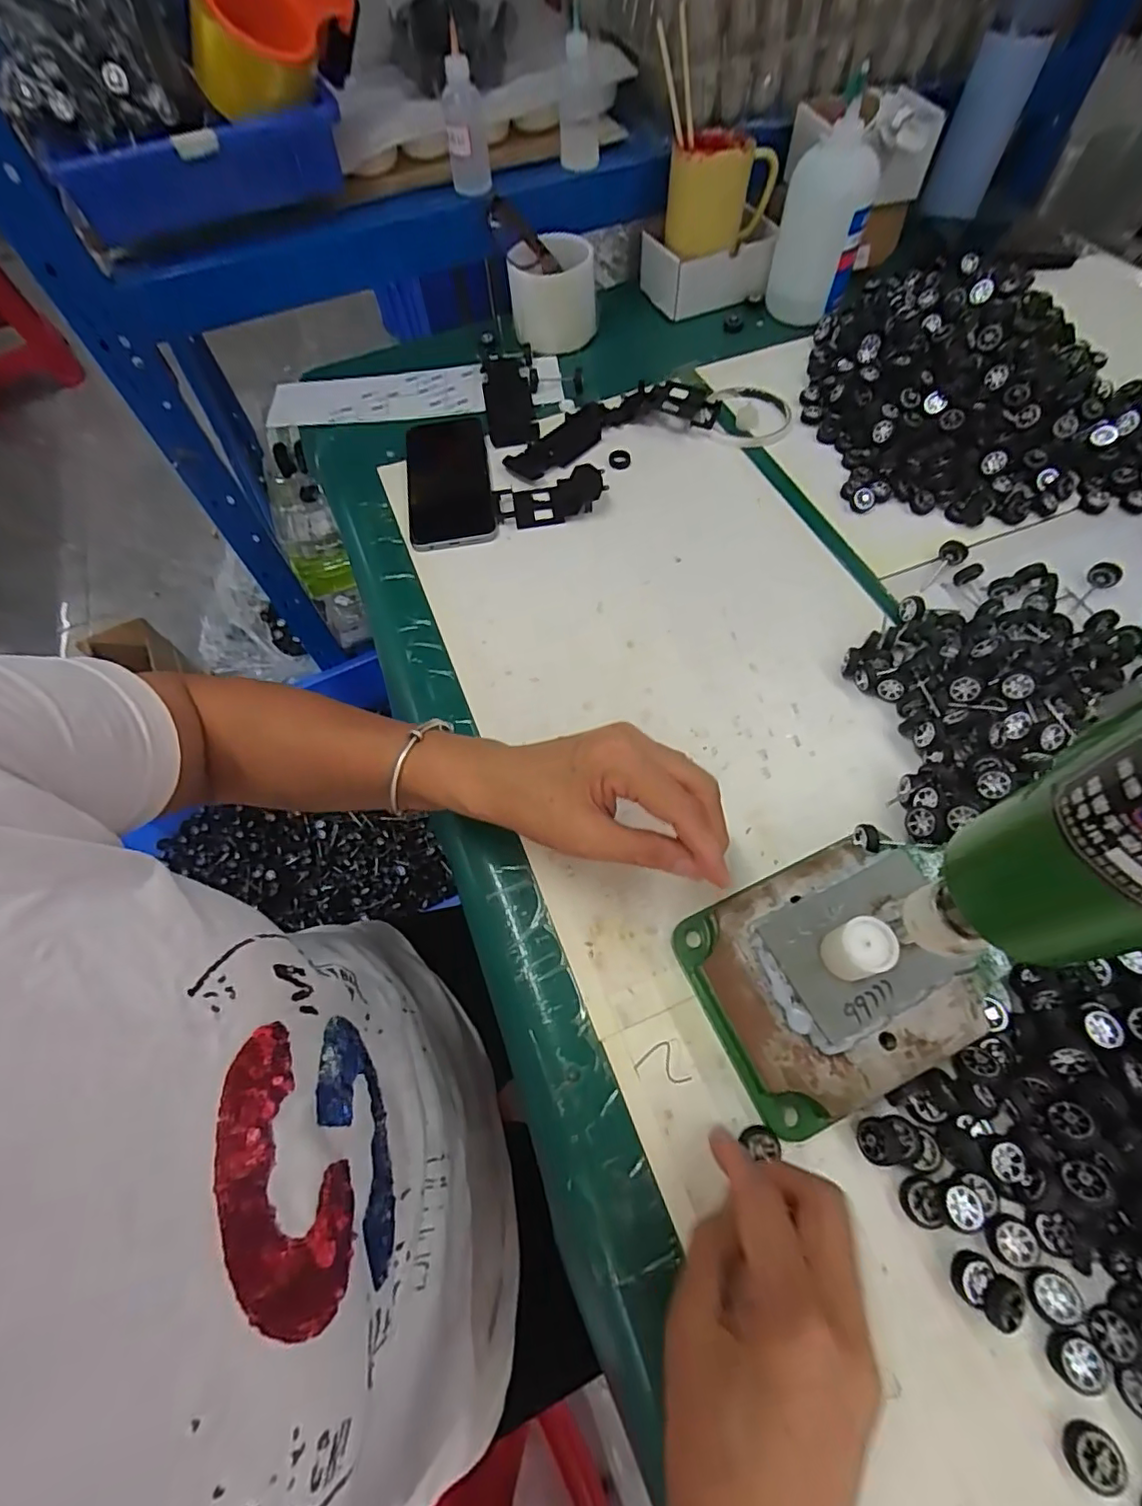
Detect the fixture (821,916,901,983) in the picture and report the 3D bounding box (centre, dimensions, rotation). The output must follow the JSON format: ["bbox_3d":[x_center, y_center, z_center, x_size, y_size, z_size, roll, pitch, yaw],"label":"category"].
[{"bbox_3d":[0.139,0.095,0.281,0.025,0.029,0.024,-15,62,-5],"label":"fixture"}]

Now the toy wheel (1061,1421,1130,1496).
[{"bbox_3d":[0.212,0.285,0.236,0.020,0.005,0.019,-1,62,3],"label":"toy wheel"}]

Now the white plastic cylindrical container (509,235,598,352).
[{"bbox_3d":[-0.019,-0.478,0.608,0.088,0.074,0.076,-3,62,2],"label":"white plastic cylindrical container"}]

